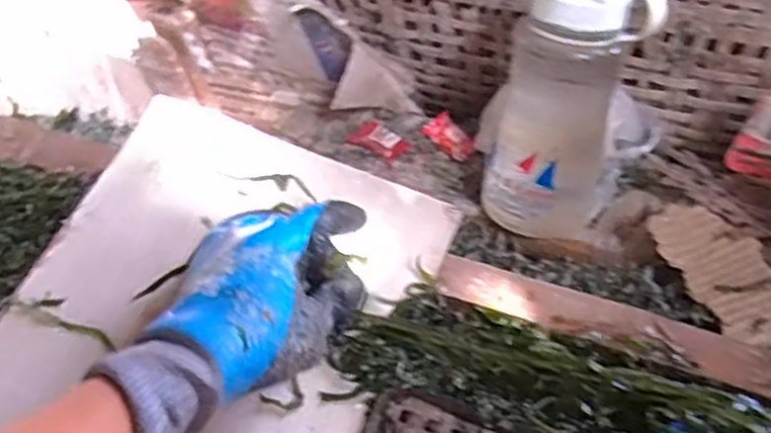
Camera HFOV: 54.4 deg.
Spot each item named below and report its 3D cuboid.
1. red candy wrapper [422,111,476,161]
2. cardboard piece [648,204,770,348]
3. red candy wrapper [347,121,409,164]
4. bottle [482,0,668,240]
[{"bbox_3d":[0.061,-0.070,0.676,0.027,0.016,0.052,-33,52,-23],"label":"red candy wrapper"},{"bbox_3d":[0.235,0.038,0.513,0.071,0.015,0.120,-9,44,-15],"label":"cardboard piece"},{"bbox_3d":[-0.008,-0.068,0.678,0.047,0.026,0.034,25,54,26],"label":"red candy wrapper"},{"bbox_3d":[0.134,-0.081,0.560,0.096,0.201,0.093,20,26,15],"label":"bottle"}]

